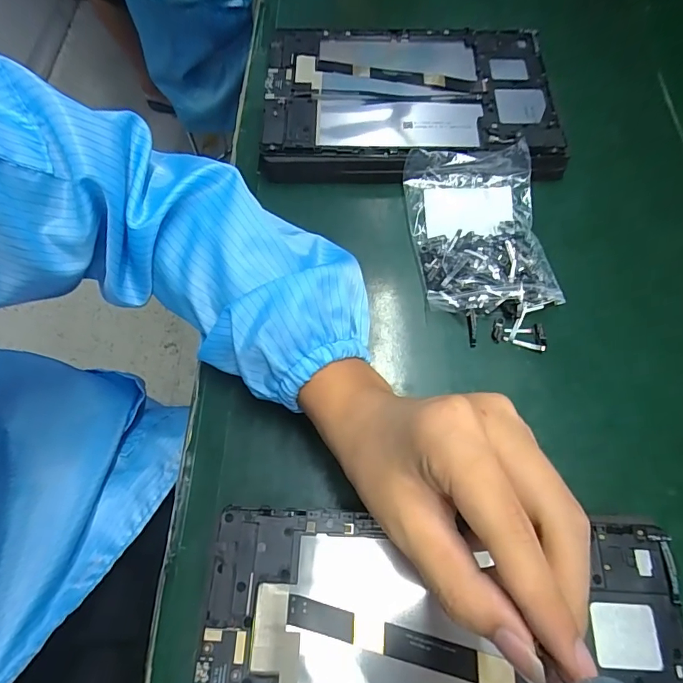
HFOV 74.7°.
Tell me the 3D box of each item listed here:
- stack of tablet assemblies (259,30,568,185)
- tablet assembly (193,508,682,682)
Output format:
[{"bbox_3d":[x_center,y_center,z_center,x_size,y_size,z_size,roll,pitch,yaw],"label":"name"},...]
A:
[{"bbox_3d":[0.058,-0.209,0.384,0.243,0.032,0.152,3,67,1],"label":"stack of tablet assemblies"},{"bbox_3d":[0.051,0.167,0.216,0.238,0.009,0.151,2,66,0],"label":"tablet assembly"}]

